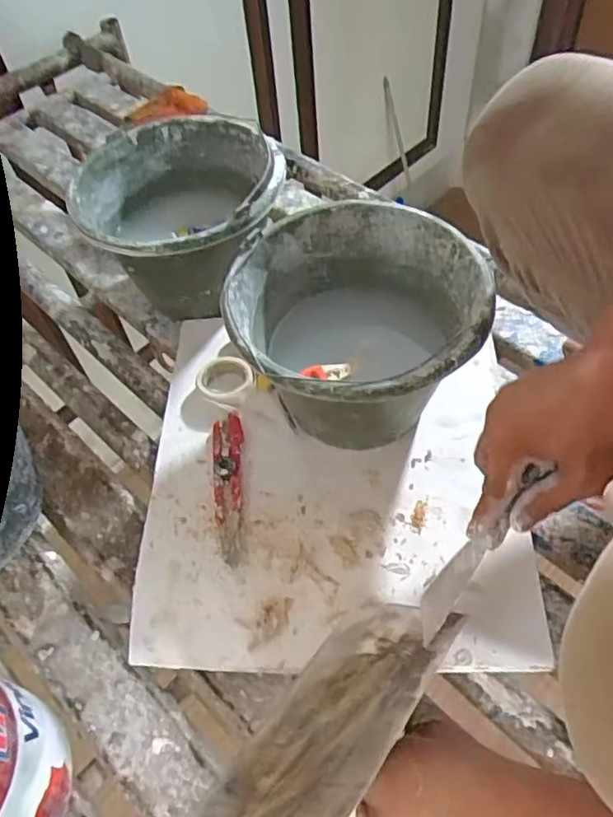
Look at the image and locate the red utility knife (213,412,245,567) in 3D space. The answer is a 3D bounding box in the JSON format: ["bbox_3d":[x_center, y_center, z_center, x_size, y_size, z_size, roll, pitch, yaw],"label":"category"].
[{"bbox_3d":[-0.082,0.079,0.642,0.033,0.018,0.172,-7,56,-1],"label":"red utility knife"}]

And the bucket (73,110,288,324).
[{"bbox_3d":[-0.149,-0.231,0.777,0.238,0.170,0.241,-2,54,3],"label":"bucket"}]

